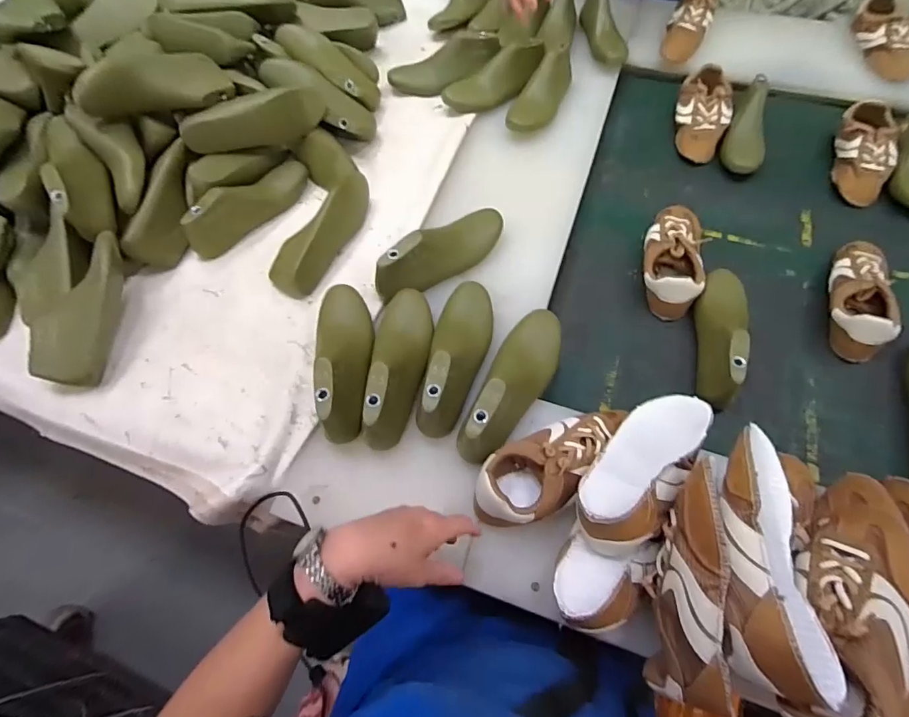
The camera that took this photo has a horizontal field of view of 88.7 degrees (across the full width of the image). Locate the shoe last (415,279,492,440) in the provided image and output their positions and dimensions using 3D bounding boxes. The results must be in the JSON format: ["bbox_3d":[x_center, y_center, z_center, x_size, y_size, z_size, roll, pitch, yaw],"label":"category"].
[{"bbox_3d":[0.006,-0.007,0.605,0.065,0.088,0.221,8,61,8],"label":"shoe last"}]

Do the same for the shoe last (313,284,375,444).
[{"bbox_3d":[-0.143,-0.002,0.609,0.067,0.082,0.225,-9,60,-1],"label":"shoe last"}]

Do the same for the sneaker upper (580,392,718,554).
[{"bbox_3d":[0.207,0.113,0.505,0.085,0.074,0.228,36,53,21],"label":"sneaker upper"}]

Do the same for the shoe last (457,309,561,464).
[{"bbox_3d":[0.075,0.025,0.584,0.074,0.086,0.224,26,65,17],"label":"shoe last"}]

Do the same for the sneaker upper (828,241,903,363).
[{"bbox_3d":[0.606,-0.098,0.697,0.077,0.064,0.212,17,63,13],"label":"sneaker upper"}]

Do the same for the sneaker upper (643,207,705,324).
[{"bbox_3d":[0.347,-0.164,0.737,0.091,0.052,0.216,11,62,10],"label":"sneaker upper"}]

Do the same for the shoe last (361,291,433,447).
[{"bbox_3d":[-0.069,0.000,0.607,0.065,0.089,0.222,2,61,5],"label":"shoe last"}]

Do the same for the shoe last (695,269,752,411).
[{"bbox_3d":[0.383,-0.045,0.657,0.078,0.068,0.223,22,64,15],"label":"shoe last"}]

